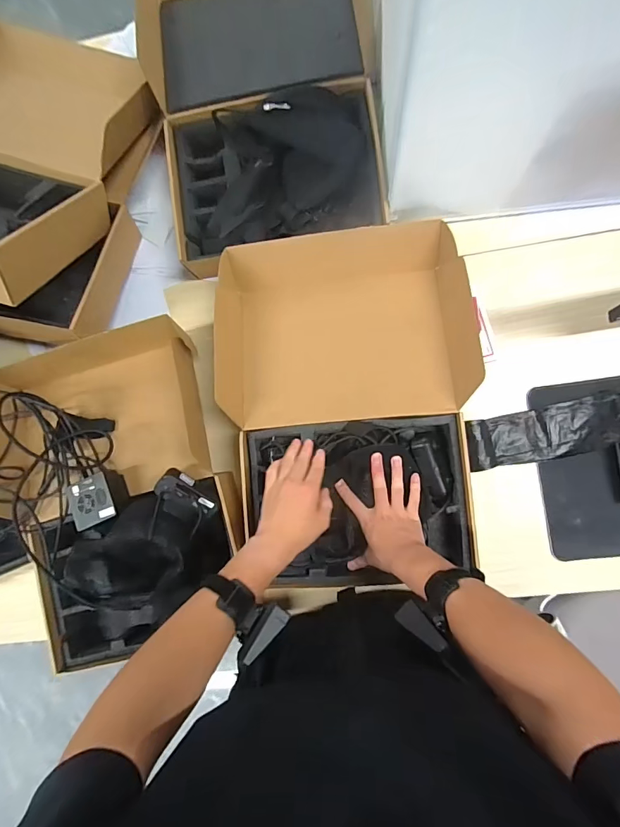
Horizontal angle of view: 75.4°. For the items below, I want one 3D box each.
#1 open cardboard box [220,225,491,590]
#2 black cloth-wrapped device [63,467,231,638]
[{"bbox_3d":[0.052,-0.011,0.667,0.393,0.115,0.573,-2,87,7],"label":"open cardboard box"},{"bbox_3d":[-0.268,0.228,0.659,0.259,0.084,0.156,-38,84,4],"label":"black cloth-wrapped device"}]

